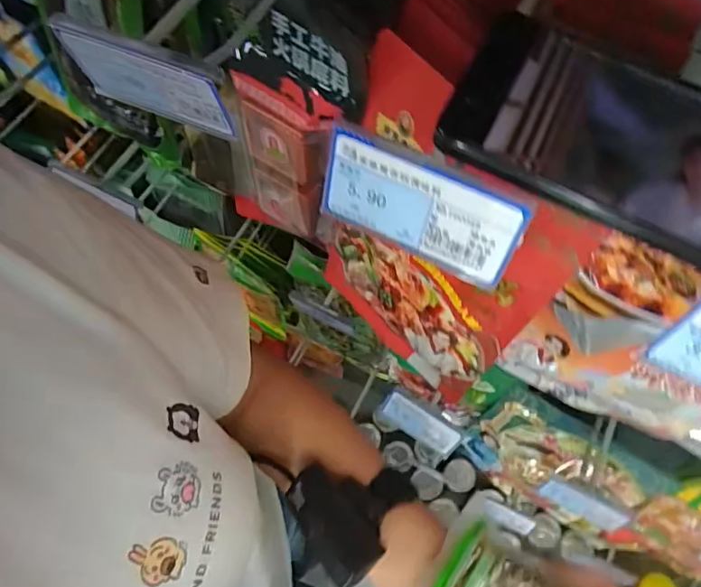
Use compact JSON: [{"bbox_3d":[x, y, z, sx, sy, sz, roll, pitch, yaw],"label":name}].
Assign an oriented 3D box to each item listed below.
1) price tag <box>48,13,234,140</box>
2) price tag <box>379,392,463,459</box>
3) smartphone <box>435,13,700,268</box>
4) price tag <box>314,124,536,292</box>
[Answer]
[{"bbox_3d":[-0.089,-0.095,0.241,0.081,0.048,0.007,23,70,9],"label":"price tag"},{"bbox_3d":[0.069,0.131,0.542,0.083,0.035,0.004,32,29,7],"label":"price tag"},{"bbox_3d":[0.119,-0.052,0.202,0.162,0.012,0.077,24,70,10],"label":"smartphone"},{"bbox_3d":[0.026,-0.033,0.211,0.081,0.045,0.005,26,49,15],"label":"price tag"}]

